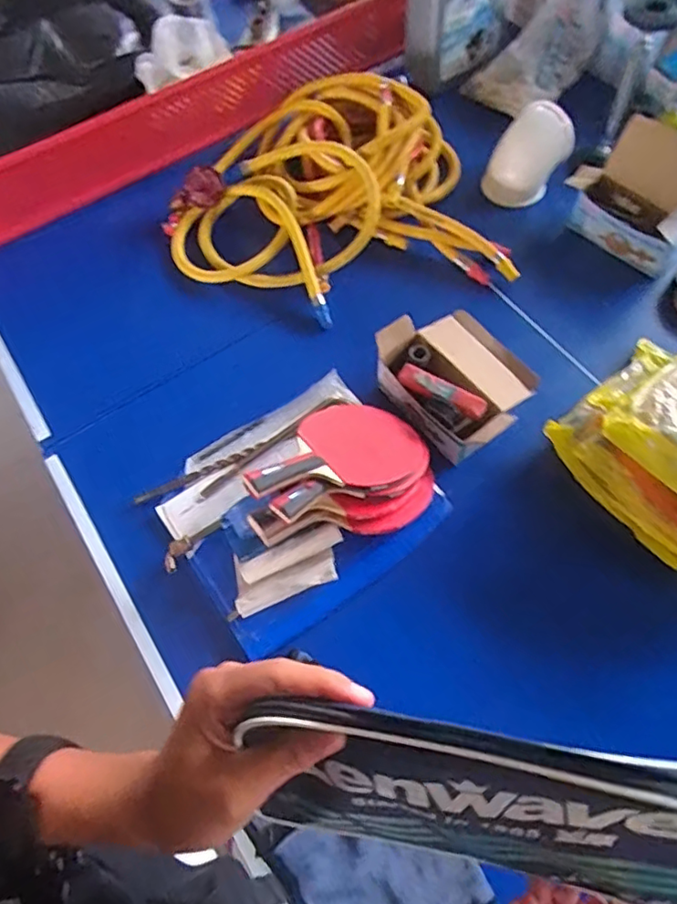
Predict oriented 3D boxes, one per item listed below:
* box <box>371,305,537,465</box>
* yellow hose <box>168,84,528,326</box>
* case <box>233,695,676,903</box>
[{"bbox_3d":[0.169,-0.107,0.823,0.169,0.090,0.213,-39,68,-20],"label":"box"},{"bbox_3d":[-0.036,-0.448,0.984,0.512,0.165,0.458,-15,62,-9],"label":"yellow hose"},{"bbox_3d":[0.087,0.195,0.314,0.263,0.162,0.023,8,42,10],"label":"case"}]

